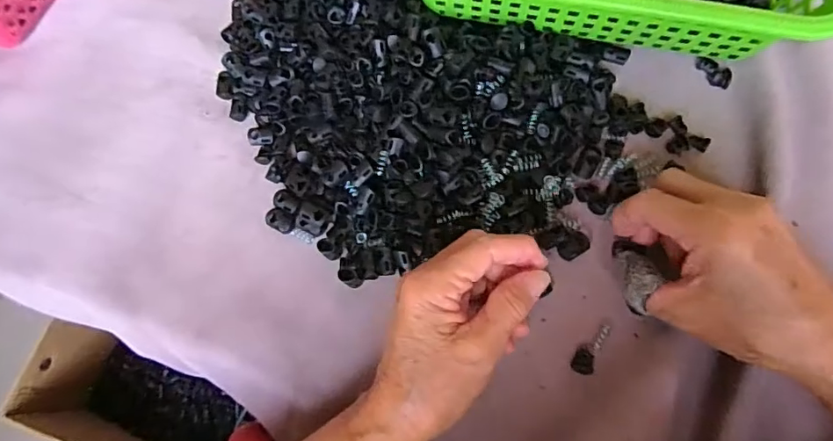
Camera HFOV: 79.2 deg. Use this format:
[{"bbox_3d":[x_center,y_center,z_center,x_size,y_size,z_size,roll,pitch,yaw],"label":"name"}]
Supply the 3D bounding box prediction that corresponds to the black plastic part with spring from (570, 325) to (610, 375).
[{"bbox_3d":[0.109,0.080,0.316,0.013,0.004,0.035,27,74,11],"label":"black plastic part with spring"}]

